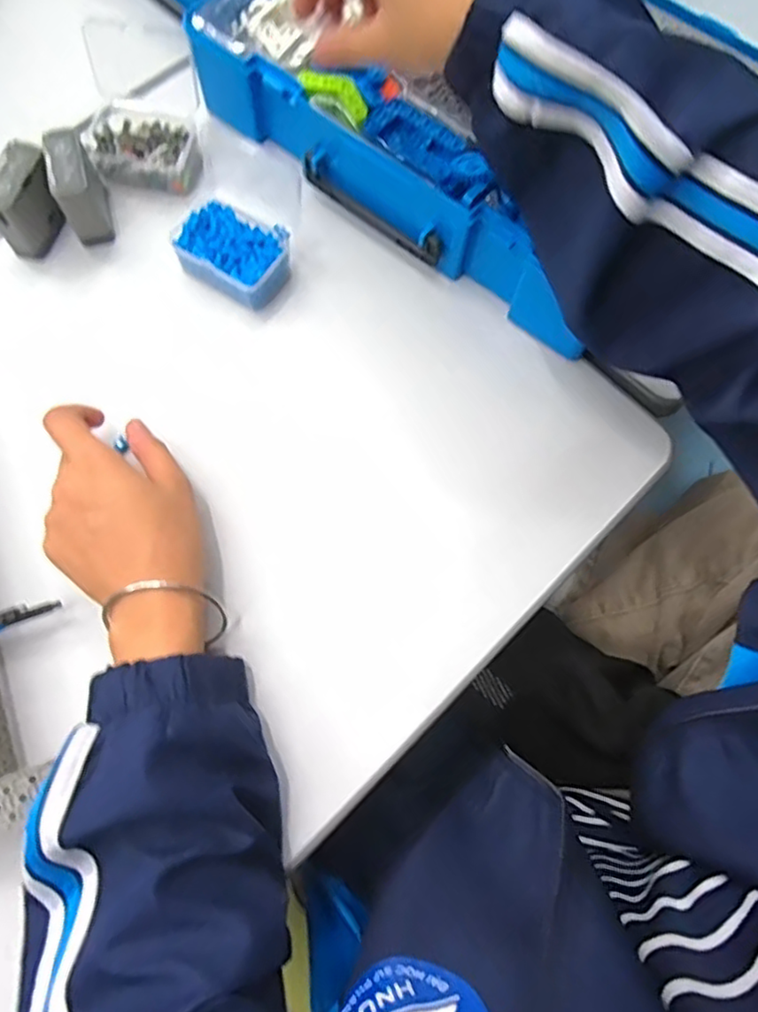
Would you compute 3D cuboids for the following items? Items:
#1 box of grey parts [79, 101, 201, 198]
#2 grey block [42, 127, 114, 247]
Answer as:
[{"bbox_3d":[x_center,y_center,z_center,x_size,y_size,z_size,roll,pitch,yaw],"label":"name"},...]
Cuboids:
[{"bbox_3d":[-0.174,-0.267,0.462,0.077,0.028,0.056,9,72,1],"label":"box of grey parts"},{"bbox_3d":[-0.209,-0.220,0.435,0.026,0.054,0.055,-16,73,-7],"label":"grey block"}]

